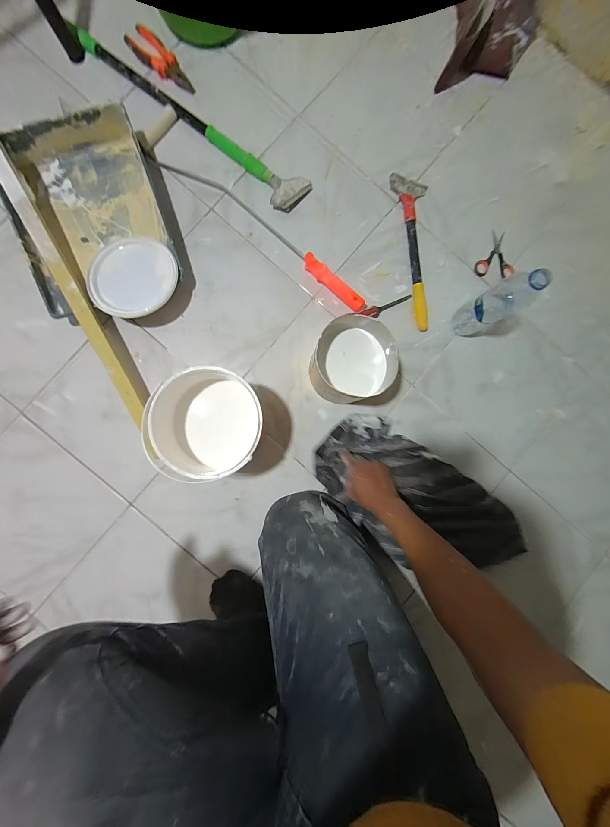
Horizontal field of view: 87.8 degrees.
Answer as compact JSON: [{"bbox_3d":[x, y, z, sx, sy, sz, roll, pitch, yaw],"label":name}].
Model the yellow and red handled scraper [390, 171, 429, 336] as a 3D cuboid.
[{"bbox_3d":[0.253,-0.358,0.711,0.080,0.030,0.342,-7,87,-3],"label":"yellow and red handled scraper"}]

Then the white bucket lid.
[{"bbox_3d":[-0.349,-0.275,0.644,0.155,0.029,0.163,-1,97,-12],"label":"white bucket lid"}]

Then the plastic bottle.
[{"bbox_3d":[0.361,-0.208,0.612,0.055,0.232,0.061,-23,88,-4],"label":"plastic bottle"}]

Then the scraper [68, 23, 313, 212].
[{"bbox_3d":[-0.244,-0.653,0.693,0.581,0.028,0.091,38,86,-1],"label":"scraper"}]

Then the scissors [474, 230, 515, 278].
[{"bbox_3d":[0.438,-0.370,0.733,0.092,0.014,0.111,6,87,-3],"label":"scissors"}]

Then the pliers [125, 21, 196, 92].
[{"bbox_3d":[-0.313,-0.772,0.694,0.176,0.015,0.066,40,86,0],"label":"pliers"}]

